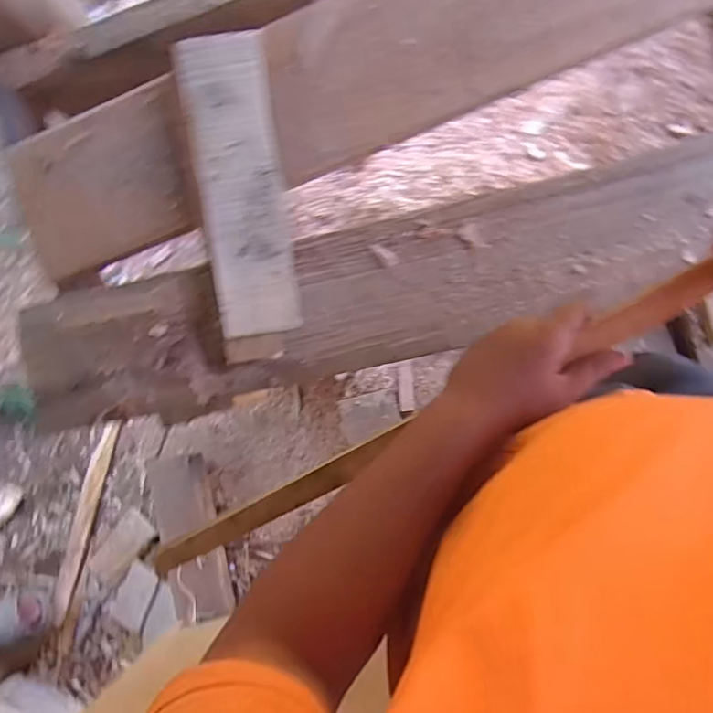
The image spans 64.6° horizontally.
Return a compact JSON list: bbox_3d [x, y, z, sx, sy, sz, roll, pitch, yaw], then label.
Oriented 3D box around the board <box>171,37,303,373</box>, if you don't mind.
[{"bbox_3d":[-0.124,-0.171,0.613,0.090,0.029,0.343,-8,90,8],"label":"board"}]

